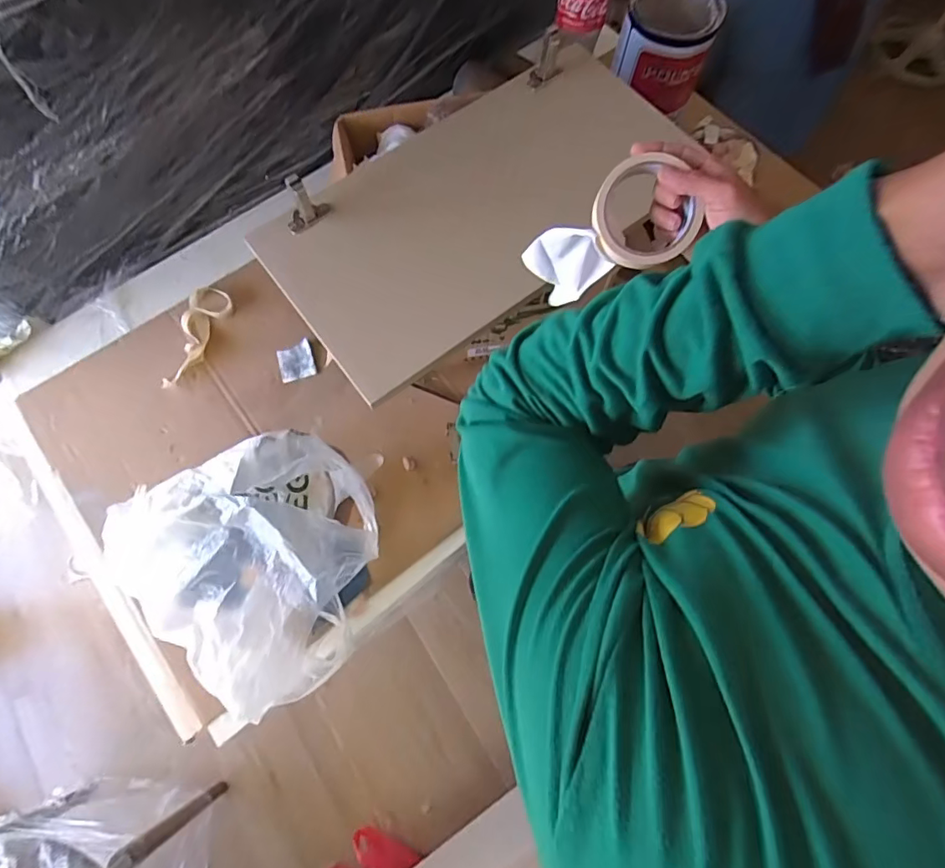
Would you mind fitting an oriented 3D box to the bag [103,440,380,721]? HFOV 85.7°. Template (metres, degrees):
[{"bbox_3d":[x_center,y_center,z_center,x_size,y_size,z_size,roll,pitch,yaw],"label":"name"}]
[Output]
[{"bbox_3d":[-0.296,0.187,0.694,0.340,0.125,0.339,-20,73,-7],"label":"bag"}]

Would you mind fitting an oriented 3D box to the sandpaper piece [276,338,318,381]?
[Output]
[{"bbox_3d":[-0.297,-0.123,0.857,0.058,0.013,0.063,-14,72,-6],"label":"sandpaper piece"}]

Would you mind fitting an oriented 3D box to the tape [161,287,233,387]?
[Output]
[{"bbox_3d":[-0.473,-0.167,0.854,0.061,0.033,0.186,19,72,5],"label":"tape"}]

